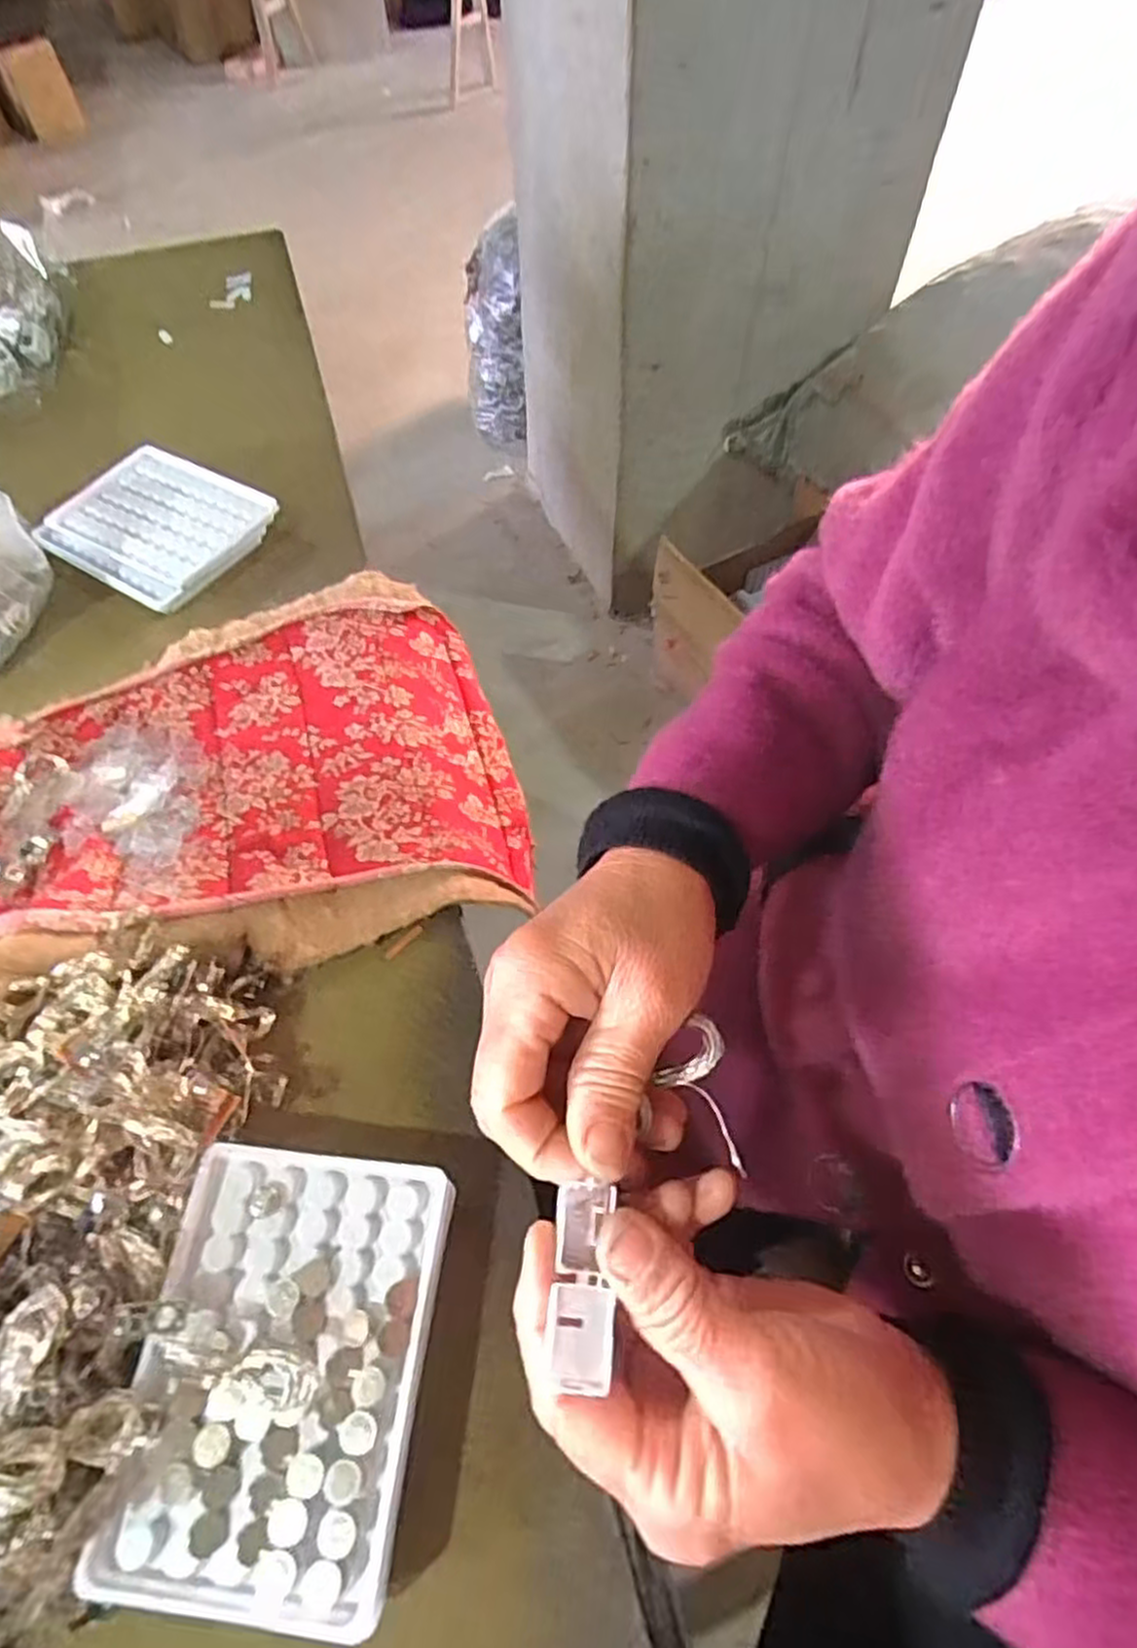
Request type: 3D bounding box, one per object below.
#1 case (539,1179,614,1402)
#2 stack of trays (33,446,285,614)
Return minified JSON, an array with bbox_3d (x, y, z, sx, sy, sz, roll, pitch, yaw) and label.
[{"bbox_3d":[0.005,0.140,0.236,0.018,0.010,0.052,2,59,2],"label":"case"},{"bbox_3d":[-0.283,-0.205,0.524,0.136,0.026,0.106,29,63,17],"label":"stack of trays"}]

